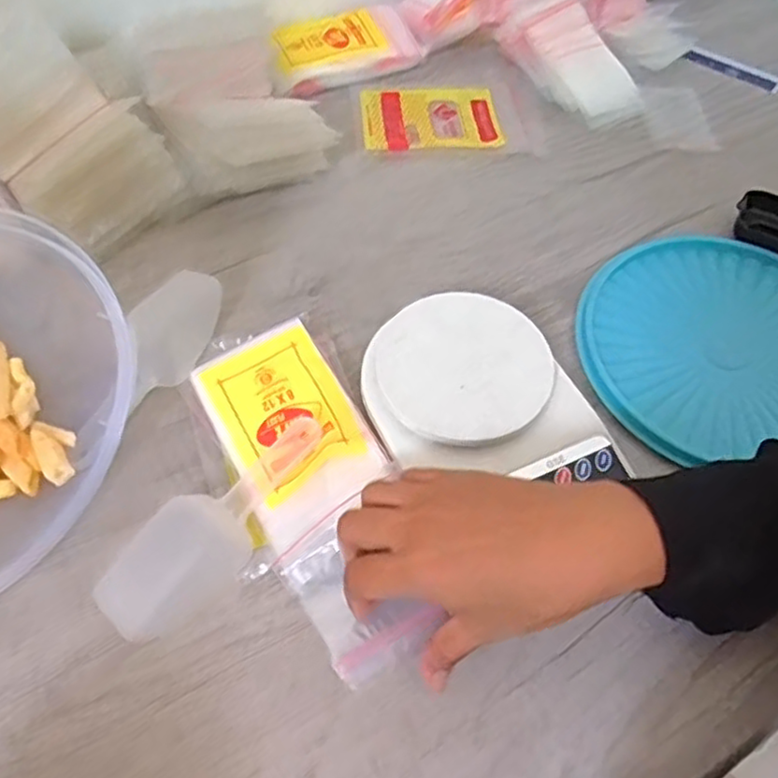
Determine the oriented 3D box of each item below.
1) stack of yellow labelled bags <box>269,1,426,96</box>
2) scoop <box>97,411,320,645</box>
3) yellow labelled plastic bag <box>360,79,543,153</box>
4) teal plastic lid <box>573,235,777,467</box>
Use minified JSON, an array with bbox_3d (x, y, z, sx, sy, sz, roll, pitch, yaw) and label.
[{"bbox_3d":[-0.049,-0.334,0.664,0.149,0.026,0.091,-20,60,-13],"label":"stack of yellow labelled bags"},{"bbox_3d":[-0.098,0.077,0.398,0.151,0.028,0.056,-37,65,-22],"label":"scoop"},{"bbox_3d":[0.053,-0.253,0.627,0.154,0.010,0.105,-5,58,-4],"label":"yellow labelled plastic bag"},{"bbox_3d":[0.234,-0.038,0.487,0.199,0.015,0.179,-11,59,-8],"label":"teal plastic lid"}]

